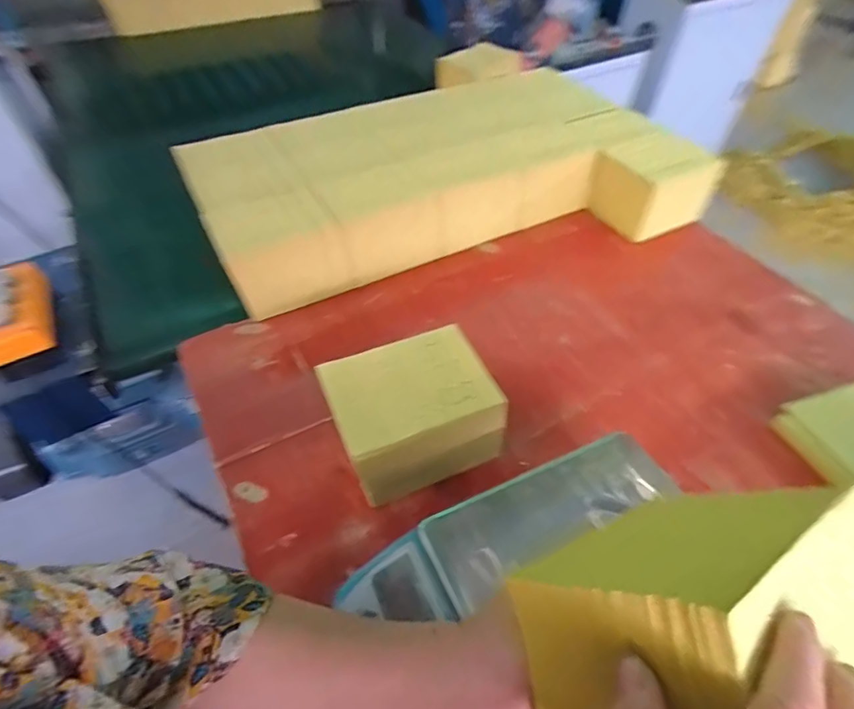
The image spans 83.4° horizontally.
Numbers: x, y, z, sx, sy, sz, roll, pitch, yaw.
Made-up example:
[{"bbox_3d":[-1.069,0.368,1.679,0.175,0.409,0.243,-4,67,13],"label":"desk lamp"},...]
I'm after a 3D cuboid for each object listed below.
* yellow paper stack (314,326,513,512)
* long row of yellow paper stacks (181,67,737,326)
[{"bbox_3d":[-0.016,0.068,0.533,0.163,0.123,0.119,-18,52,-15],"label":"yellow paper stack"},{"bbox_3d":[0.038,-0.324,0.863,0.833,0.148,0.423,-17,51,-14],"label":"long row of yellow paper stacks"}]

